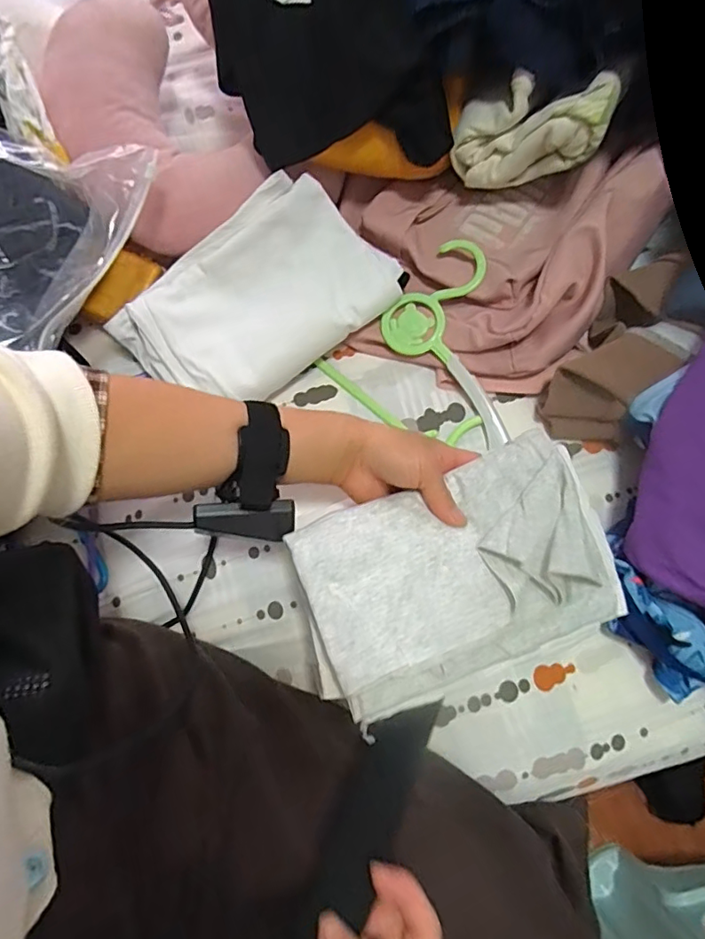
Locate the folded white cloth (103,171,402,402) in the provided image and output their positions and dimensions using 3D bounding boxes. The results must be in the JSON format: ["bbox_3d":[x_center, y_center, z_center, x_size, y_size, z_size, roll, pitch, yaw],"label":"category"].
[{"bbox_3d":[-0.087,-0.152,0.469,0.220,0.038,0.146,-39,79,-10],"label":"folded white cloth"}]

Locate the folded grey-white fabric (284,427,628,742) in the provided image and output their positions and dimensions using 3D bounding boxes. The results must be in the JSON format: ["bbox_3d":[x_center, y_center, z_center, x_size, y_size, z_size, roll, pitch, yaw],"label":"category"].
[{"bbox_3d":[0.074,0.070,0.366,0.219,0.044,0.137,-22,76,-6],"label":"folded grey-white fabric"}]

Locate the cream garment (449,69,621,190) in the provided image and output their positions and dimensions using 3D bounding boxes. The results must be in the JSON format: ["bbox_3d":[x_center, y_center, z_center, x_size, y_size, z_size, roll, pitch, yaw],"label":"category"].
[{"bbox_3d":[0.155,-0.301,0.469,0.122,0.082,0.069,15,75,3],"label":"cream garment"}]

